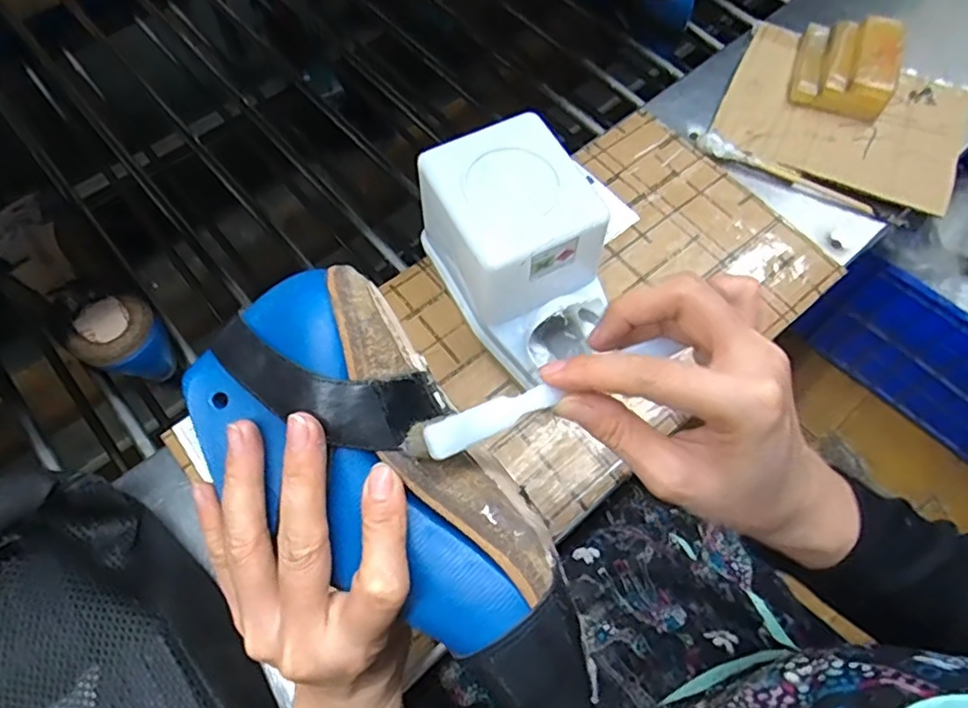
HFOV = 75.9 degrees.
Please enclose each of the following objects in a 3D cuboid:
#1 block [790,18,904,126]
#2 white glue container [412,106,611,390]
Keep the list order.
[{"bbox_3d":[0.339,-0.273,0.581,0.083,0.043,0.104,17,66,7],"label":"block"},{"bbox_3d":[0.025,-0.075,0.450,0.103,0.108,0.150,-27,68,-12],"label":"white glue container"}]

